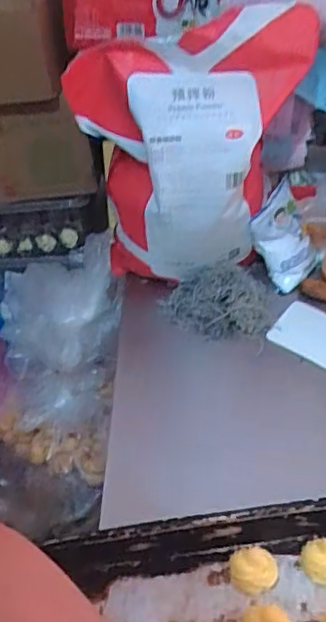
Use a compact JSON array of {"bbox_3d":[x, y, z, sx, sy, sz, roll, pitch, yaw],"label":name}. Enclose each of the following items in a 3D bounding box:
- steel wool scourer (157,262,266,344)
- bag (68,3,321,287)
[{"bbox_3d":[0.071,-0.013,0.823,0.138,0.064,0.104,0,39,7],"label":"steel wool scourer"},{"bbox_3d":[0.039,-0.202,0.762,0.264,0.329,0.129,2,39,10],"label":"bag"}]

